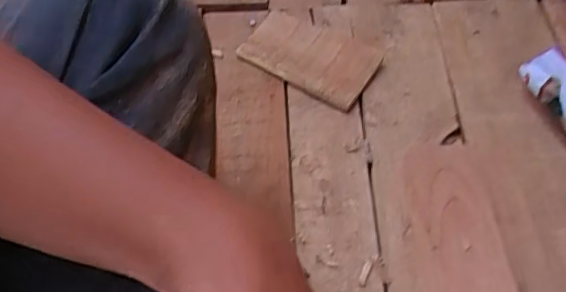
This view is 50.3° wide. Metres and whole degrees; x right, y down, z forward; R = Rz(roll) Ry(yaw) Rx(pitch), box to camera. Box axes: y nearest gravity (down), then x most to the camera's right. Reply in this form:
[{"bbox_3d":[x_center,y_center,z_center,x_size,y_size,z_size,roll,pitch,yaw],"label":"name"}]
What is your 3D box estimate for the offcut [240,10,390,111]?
[{"bbox_3d":[0.028,-0.092,0.611,0.130,0.014,0.085,25,60,16],"label":"offcut"}]

